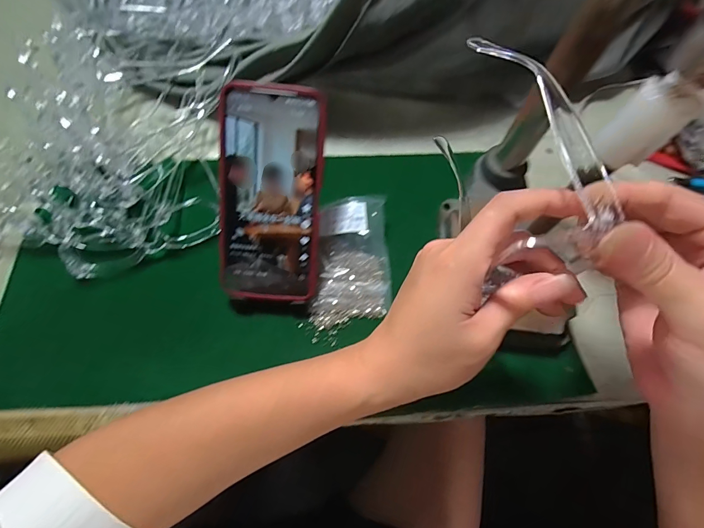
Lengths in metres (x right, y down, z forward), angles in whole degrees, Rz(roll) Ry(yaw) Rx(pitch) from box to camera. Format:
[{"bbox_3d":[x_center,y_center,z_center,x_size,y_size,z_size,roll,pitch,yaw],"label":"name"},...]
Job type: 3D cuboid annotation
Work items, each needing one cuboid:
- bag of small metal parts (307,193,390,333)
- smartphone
[{"bbox_3d":[-0.001,-0.005,0.336,0.073,0.017,0.117,-1,82,-11],"label":"bag of small metal parts"},{"bbox_3d":[-0.065,-0.051,0.294,0.079,0.007,0.172,5,104,-1],"label":"smartphone"}]

